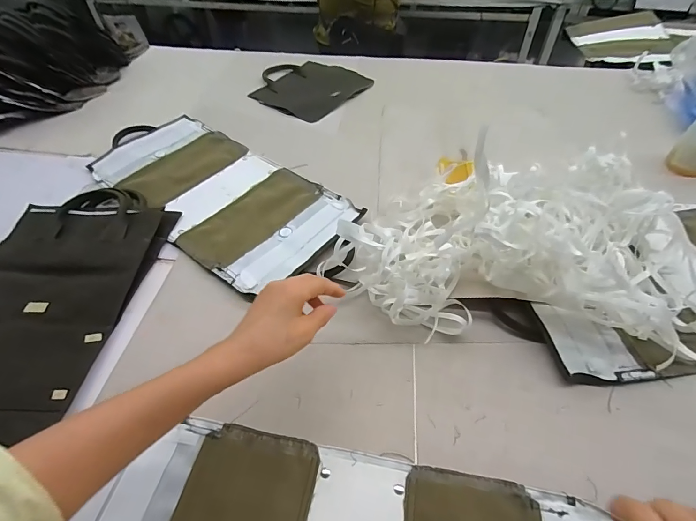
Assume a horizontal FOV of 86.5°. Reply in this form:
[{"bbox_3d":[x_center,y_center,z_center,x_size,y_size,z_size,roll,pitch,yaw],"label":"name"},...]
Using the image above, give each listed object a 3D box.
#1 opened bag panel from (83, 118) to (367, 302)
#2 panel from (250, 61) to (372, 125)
[{"bbox_3d":[-0.229,-0.130,0.662,0.559,0.016,0.241,33,56,27],"label":"opened bag panel"},{"bbox_3d":[-0.103,-0.442,0.930,0.262,0.010,0.263,29,54,24],"label":"panel"}]

